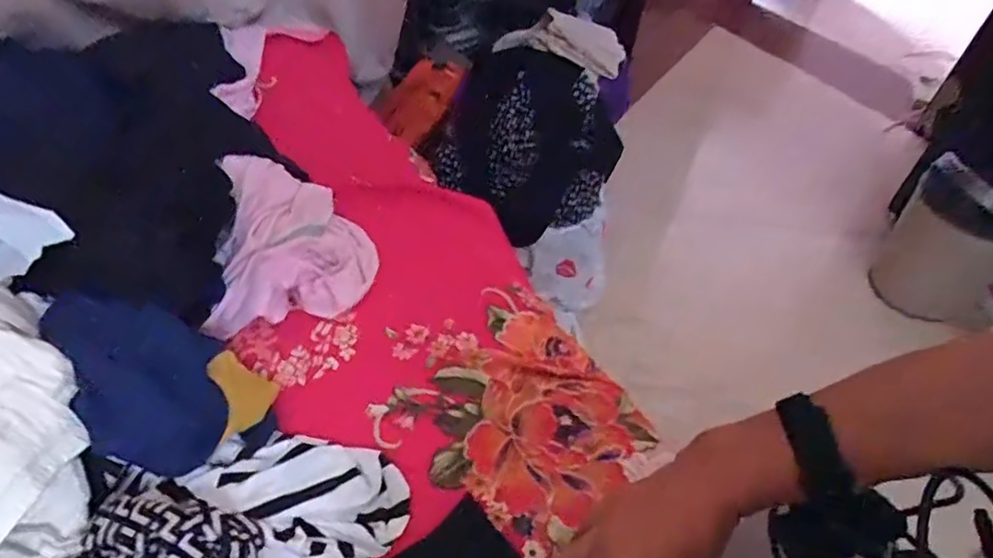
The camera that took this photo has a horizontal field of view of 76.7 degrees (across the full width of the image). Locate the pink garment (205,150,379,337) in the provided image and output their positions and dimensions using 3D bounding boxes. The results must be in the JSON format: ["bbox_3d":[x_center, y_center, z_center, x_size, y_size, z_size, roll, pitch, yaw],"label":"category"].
[{"bbox_3d":[-0.208,-0.043,0.652,0.153,0.067,0.182,-3,50,-9],"label":"pink garment"}]

